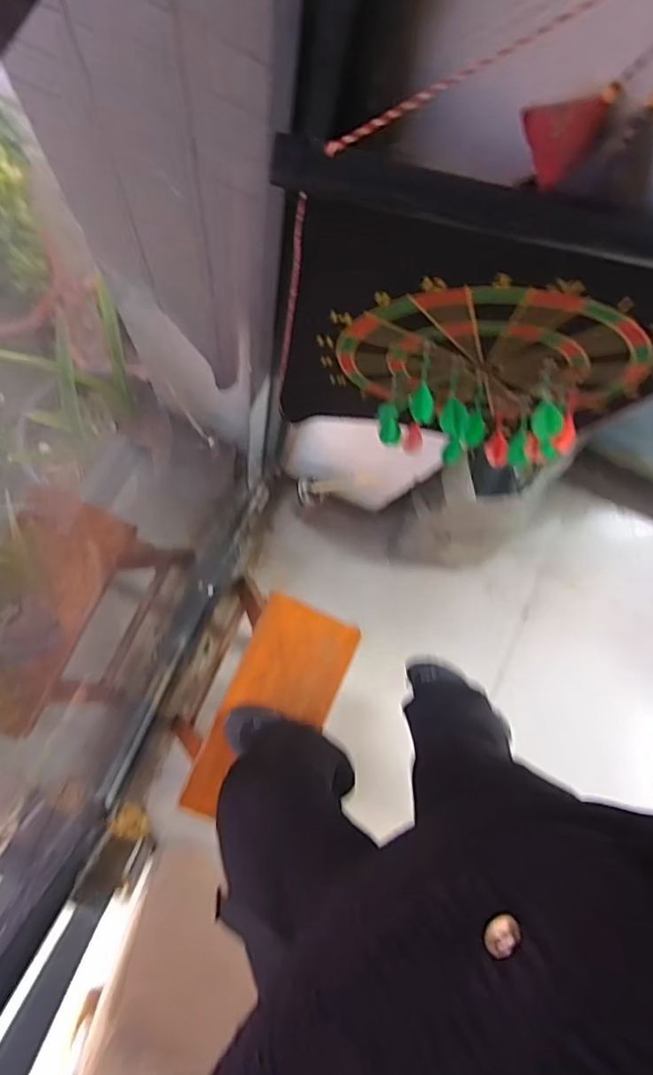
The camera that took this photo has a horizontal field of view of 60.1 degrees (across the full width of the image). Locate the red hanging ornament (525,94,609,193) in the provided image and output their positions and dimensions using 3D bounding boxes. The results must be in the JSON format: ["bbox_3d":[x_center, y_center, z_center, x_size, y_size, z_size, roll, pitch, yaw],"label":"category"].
[{"bbox_3d":[0.138,-0.247,0.343,0.041,0.044,0.024,38,81,-4],"label":"red hanging ornament"}]

